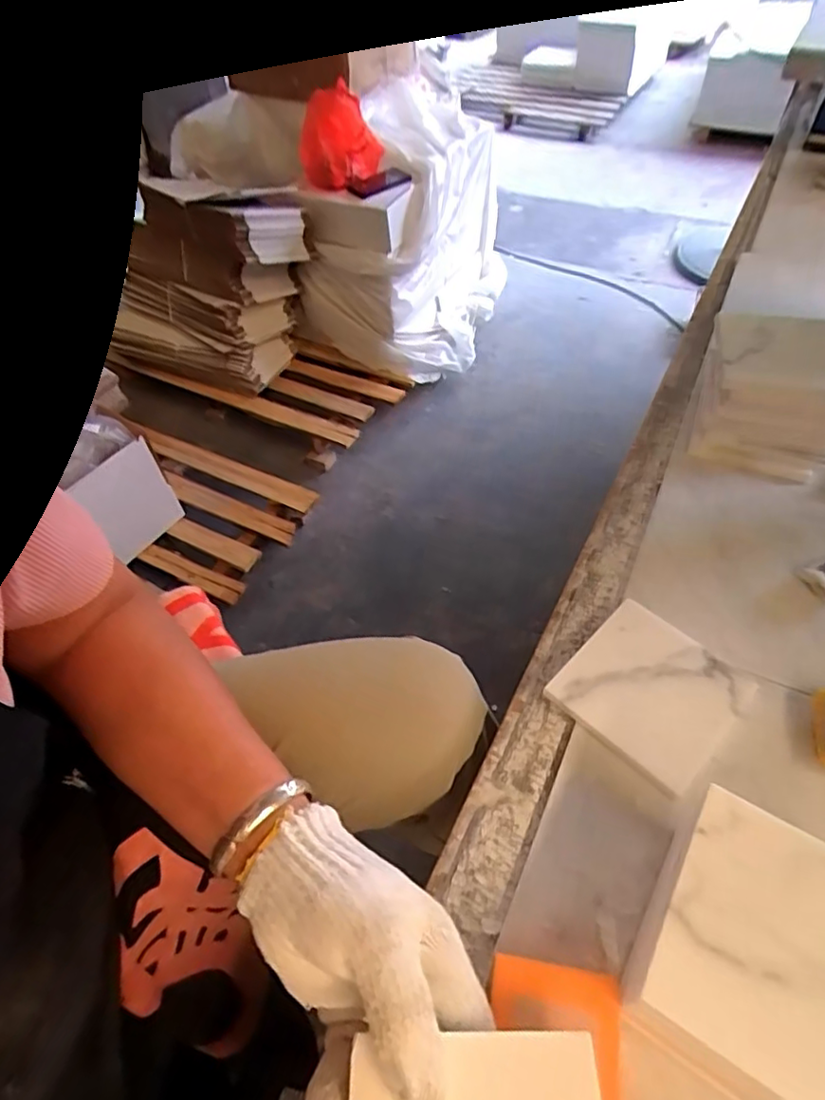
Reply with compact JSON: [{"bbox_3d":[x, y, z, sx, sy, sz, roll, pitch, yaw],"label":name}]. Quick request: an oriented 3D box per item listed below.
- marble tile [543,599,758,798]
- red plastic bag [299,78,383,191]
[{"bbox_3d":[0.158,0.091,0.393,0.099,0.007,0.100,39,64,24],"label":"marble tile"},{"bbox_3d":[-0.191,-1.023,1.461,0.159,0.194,0.146,-40,60,-22],"label":"red plastic bag"}]

